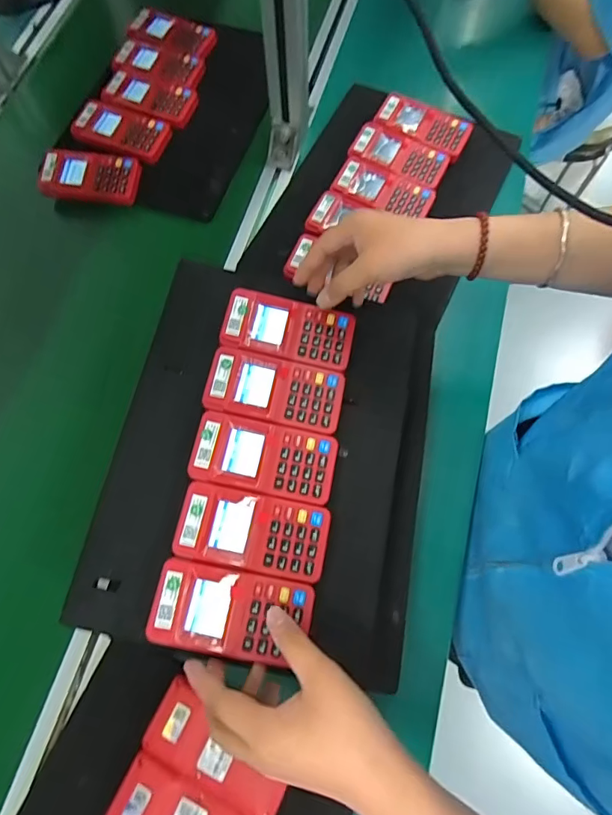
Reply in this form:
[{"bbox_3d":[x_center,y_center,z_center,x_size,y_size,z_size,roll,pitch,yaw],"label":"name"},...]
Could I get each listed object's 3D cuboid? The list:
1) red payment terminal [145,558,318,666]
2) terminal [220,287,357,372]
[{"bbox_3d":[-0.058,0.159,0.358,0.120,0.020,0.061,10,74,5],"label":"red payment terminal"},{"bbox_3d":[-0.016,-0.074,0.435,0.119,0.021,0.061,9,74,5],"label":"terminal"}]

